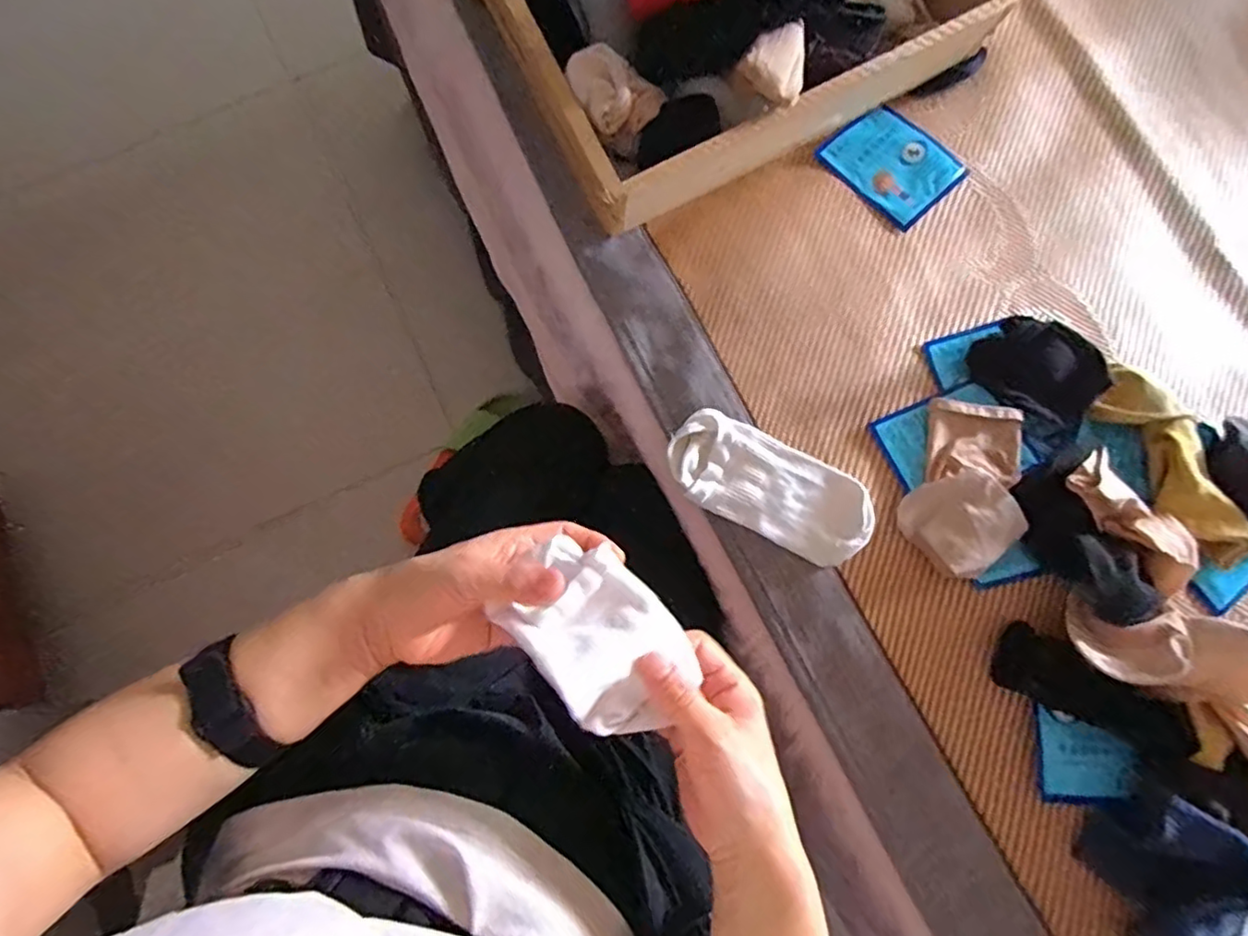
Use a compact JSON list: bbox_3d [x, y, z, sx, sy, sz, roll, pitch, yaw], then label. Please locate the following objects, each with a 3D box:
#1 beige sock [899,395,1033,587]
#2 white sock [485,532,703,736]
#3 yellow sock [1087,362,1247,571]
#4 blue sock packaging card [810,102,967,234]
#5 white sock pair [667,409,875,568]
[{"bbox_3d":[0.266,0.016,0.486,0.081,0.025,0.138,22,78,4],"label":"beige sock"},{"bbox_3d":[-0.012,0.102,0.370,0.077,0.041,0.112,-37,80,-9],"label":"white sock"},{"bbox_3d":[0.417,-0.003,0.483,0.054,0.034,0.168,-21,78,-5],"label":"yellow sock"},{"bbox_3d":[0.239,-0.272,0.557,0.088,0.007,0.107,-42,81,-9],"label":"blue sock packaging card"},{"bbox_3d":[0.116,0.014,0.502,0.162,0.023,0.075,28,78,6],"label":"white sock pair"}]

